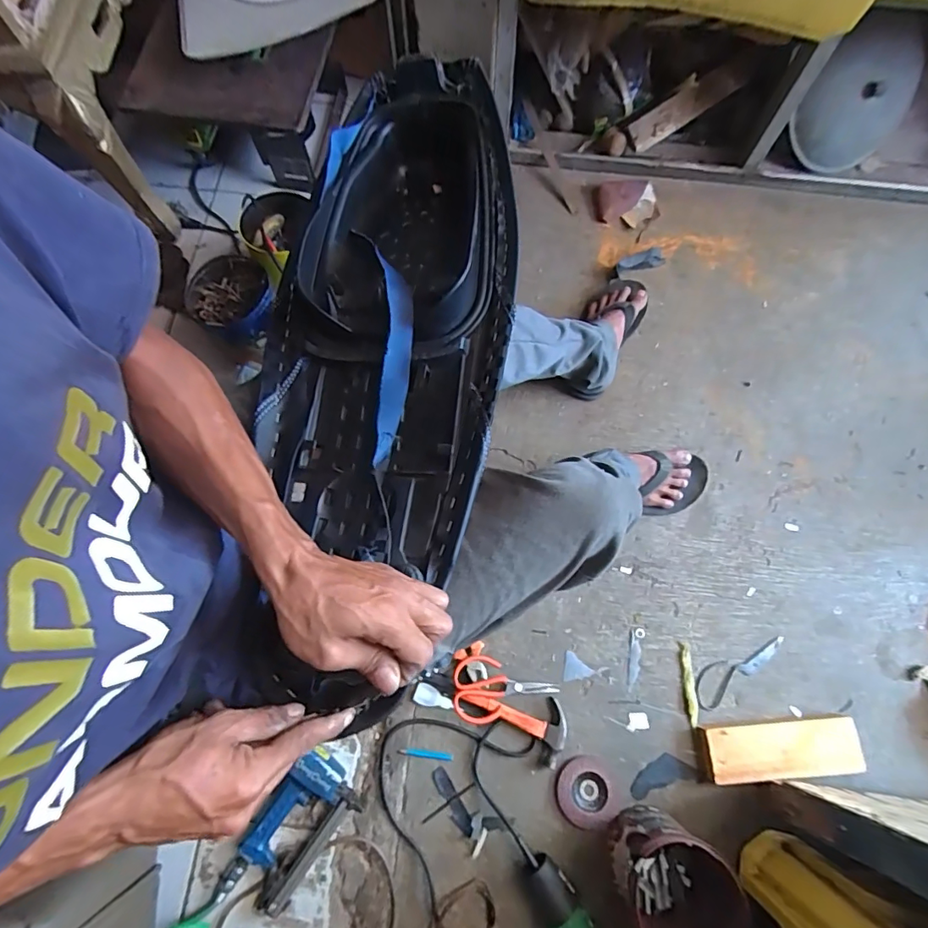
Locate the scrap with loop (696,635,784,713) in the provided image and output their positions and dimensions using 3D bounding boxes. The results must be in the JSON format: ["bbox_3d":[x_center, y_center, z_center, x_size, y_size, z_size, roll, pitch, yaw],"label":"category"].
[{"bbox_3d":[0.463,0.342,0.834,0.188,0.006,0.050,-32,76,-11],"label":"scrap with loop"}]

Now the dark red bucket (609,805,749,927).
[{"bbox_3d":[0.284,0.577,0.677,0.136,0.141,0.168,-38,77,-13],"label":"dark red bucket"}]

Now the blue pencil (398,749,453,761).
[{"bbox_3d":[-0.061,0.470,0.798,0.088,0.004,0.011,6,72,0],"label":"blue pencil"}]

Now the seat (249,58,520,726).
[{"bbox_3d":[-0.080,-0.130,0.523,0.240,0.098,0.697,5,74,0],"label":"seat"}]

